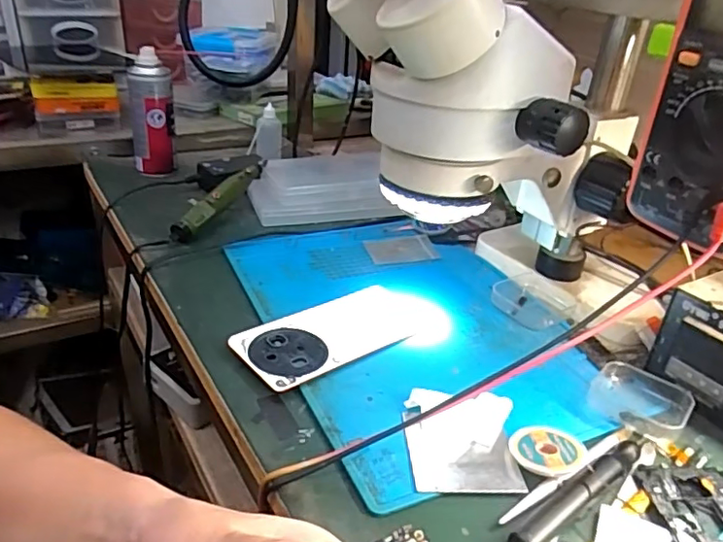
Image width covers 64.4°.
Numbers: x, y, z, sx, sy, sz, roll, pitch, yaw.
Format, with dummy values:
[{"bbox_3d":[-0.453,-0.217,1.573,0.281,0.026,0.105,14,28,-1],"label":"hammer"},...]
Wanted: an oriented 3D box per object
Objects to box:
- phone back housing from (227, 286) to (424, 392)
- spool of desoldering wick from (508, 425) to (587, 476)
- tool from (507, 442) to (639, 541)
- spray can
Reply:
[{"bbox_3d":[-0.023,0.050,0.465,0.151,0.012,0.078,-18,36,-33],"label":"phone back housing"},{"bbox_3d":[0.118,0.113,0.364,0.046,0.013,0.041,15,31,19],"label":"spool of desoldering wick"},{"bbox_3d":[0.129,0.132,0.338,0.122,0.013,0.015,-19,36,-34],"label":"tool"},{"bbox_3d":[-0.268,-0.197,0.734,0.054,0.149,0.047,-8,31,-20],"label":"spray can"}]

